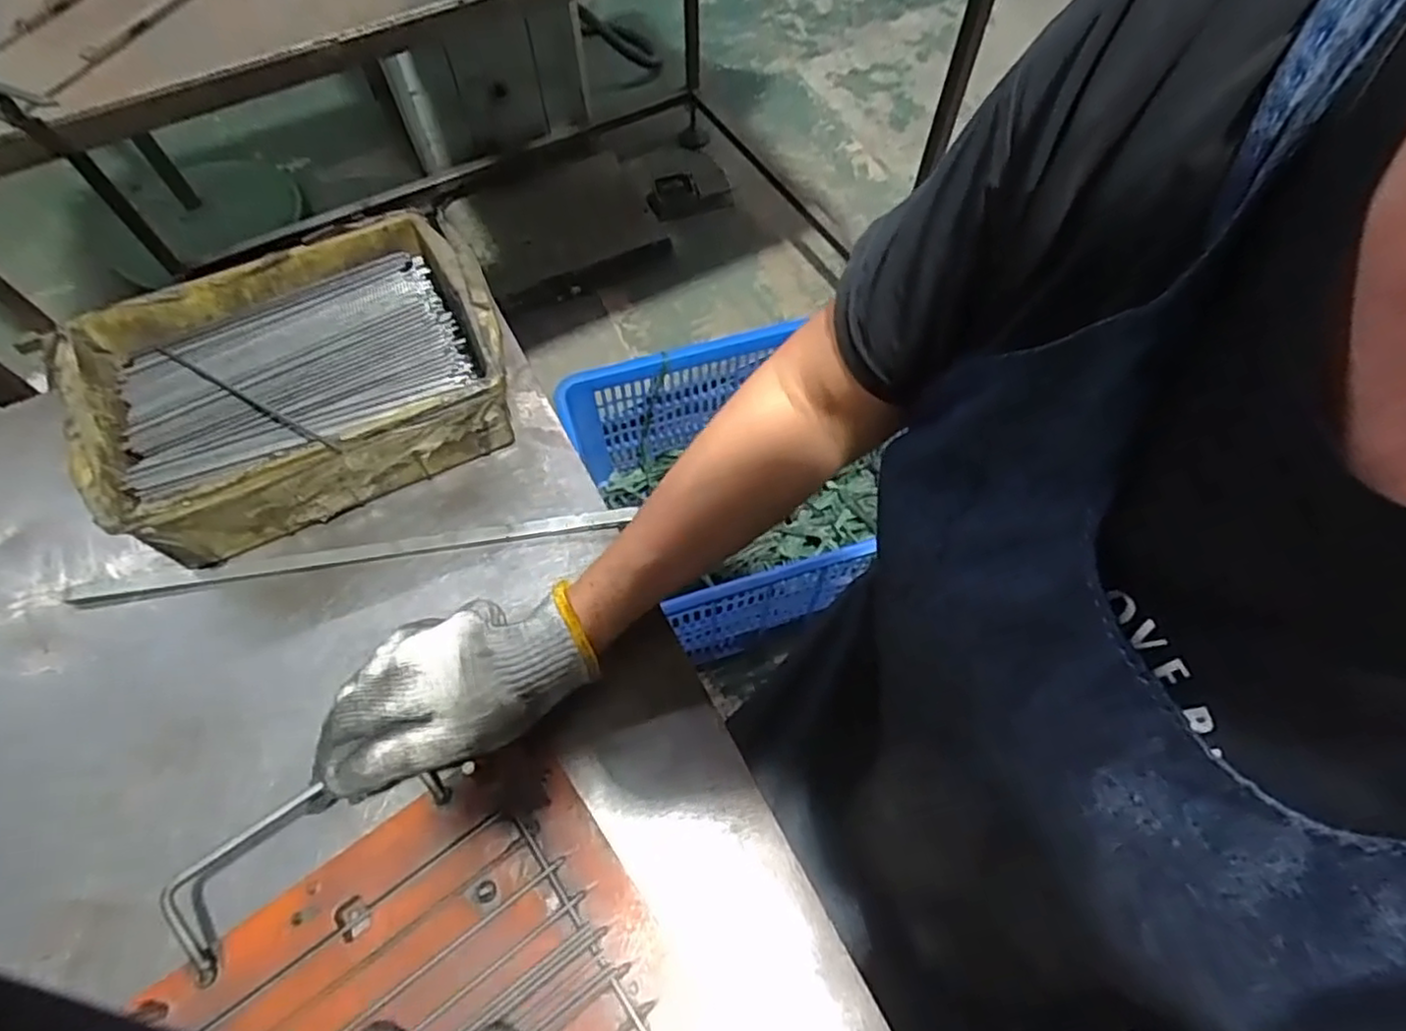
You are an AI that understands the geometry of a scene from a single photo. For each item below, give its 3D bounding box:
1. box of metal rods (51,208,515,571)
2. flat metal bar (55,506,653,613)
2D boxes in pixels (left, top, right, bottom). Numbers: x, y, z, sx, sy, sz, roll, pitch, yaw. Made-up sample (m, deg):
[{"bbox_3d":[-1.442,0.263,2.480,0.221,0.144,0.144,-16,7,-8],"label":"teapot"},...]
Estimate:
[{"bbox_3d":[-0.269,-0.089,0.476,0.247,0.077,0.177,-25,66,-13],"label":"box of metal rods"},{"bbox_3d":[-0.226,0.027,0.456,0.355,0.007,0.013,-9,63,-5],"label":"flat metal bar"}]

